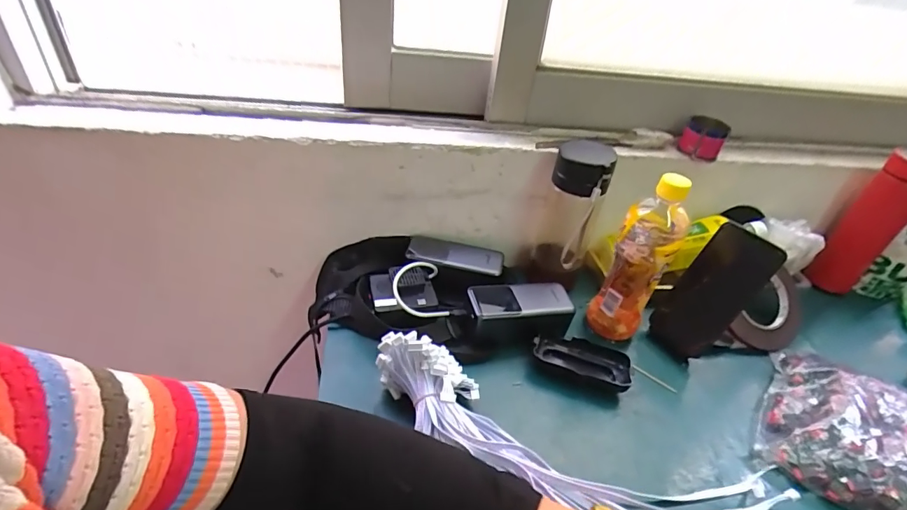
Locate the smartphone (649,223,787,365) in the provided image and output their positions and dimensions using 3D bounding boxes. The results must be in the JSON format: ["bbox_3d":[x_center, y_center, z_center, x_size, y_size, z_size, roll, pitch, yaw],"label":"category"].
[{"bbox_3d":[0.314,0.047,0.551,0.018,0.170,0.086,11,32,-31],"label":"smartphone"}]

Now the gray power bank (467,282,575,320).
[{"bbox_3d":[0.082,0.053,0.536,0.123,0.012,0.051,-4,37,-15],"label":"gray power bank"}]

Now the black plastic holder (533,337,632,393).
[{"bbox_3d":[0.148,0.123,0.518,0.108,0.027,0.050,16,37,12],"label":"black plastic holder"}]

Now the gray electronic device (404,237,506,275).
[{"bbox_3d":[0.003,-0.001,0.597,0.127,0.012,0.051,12,36,6],"label":"gray electronic device"}]

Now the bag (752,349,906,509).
[{"bbox_3d":[0.433,0.189,0.460,0.188,0.049,0.180,28,41,26],"label":"bag"}]

